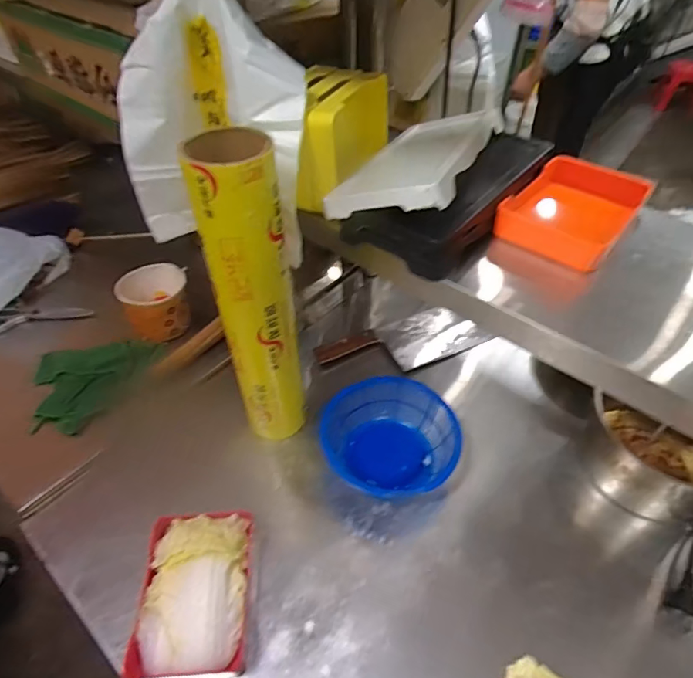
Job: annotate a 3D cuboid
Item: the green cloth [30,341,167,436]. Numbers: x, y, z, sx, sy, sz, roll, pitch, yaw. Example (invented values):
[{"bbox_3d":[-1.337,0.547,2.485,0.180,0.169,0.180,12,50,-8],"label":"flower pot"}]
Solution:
[{"bbox_3d":[-0.387,0.068,0.718,0.180,0.058,0.127,-9,46,-7],"label":"green cloth"}]

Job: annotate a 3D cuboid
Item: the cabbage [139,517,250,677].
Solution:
[{"bbox_3d":[-0.165,0.278,0.519,0.103,0.056,0.147,-2,46,-1],"label":"cabbage"}]

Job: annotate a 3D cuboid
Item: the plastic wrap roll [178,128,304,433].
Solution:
[{"bbox_3d":[-0.102,-0.032,0.549,0.081,0.391,0.073,-7,46,-6],"label":"plastic wrap roll"}]

